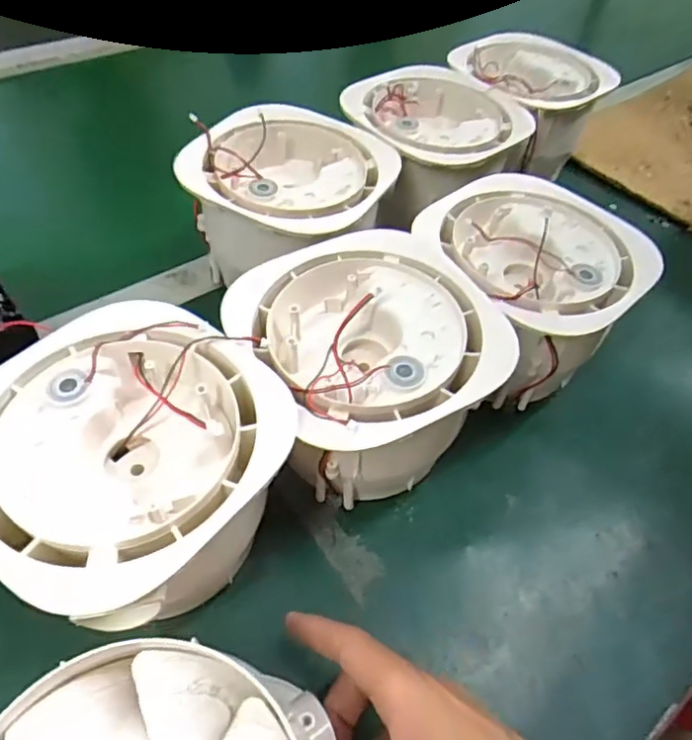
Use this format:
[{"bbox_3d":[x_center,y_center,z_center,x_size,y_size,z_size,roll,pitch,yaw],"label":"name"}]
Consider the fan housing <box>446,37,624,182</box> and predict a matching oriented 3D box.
[{"bbox_3d":[0.174,-0.247,0.570,0.119,0.095,0.127,37,57,22],"label":"fan housing"}]

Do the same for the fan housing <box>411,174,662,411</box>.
[{"bbox_3d":[0.124,-0.052,0.414,0.136,0.107,0.136,3,51,-4],"label":"fan housing"}]

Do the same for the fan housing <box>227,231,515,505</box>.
[{"bbox_3d":[0.013,0.006,0.350,0.134,0.104,0.144,3,51,-4],"label":"fan housing"}]

